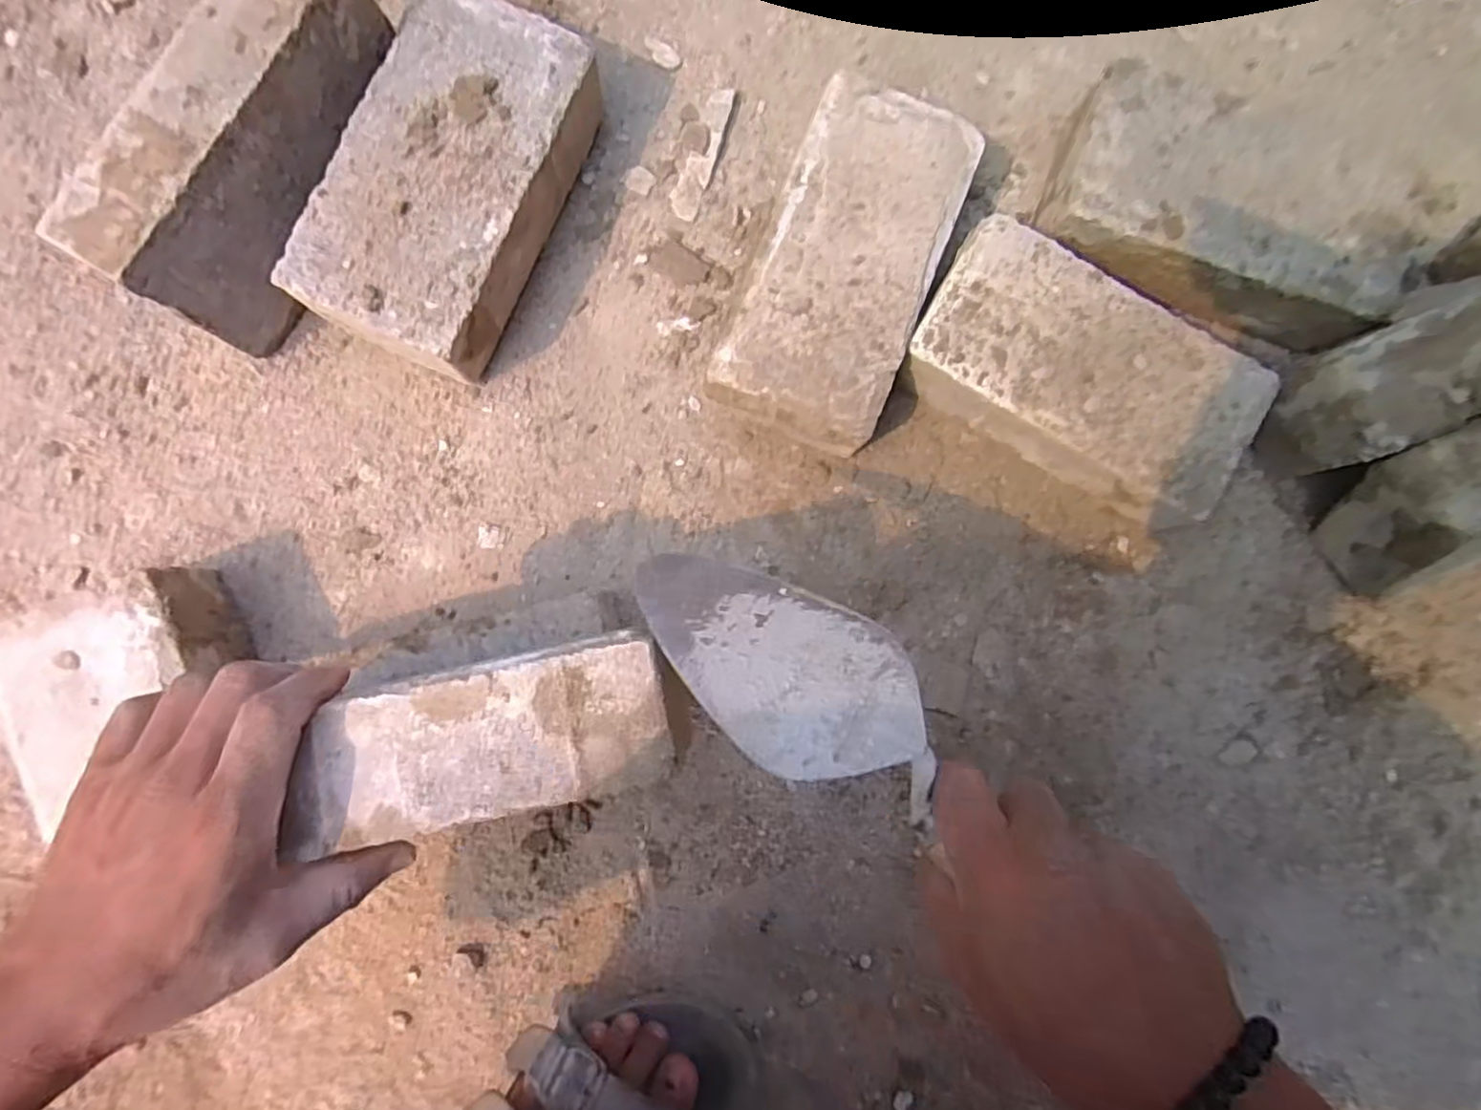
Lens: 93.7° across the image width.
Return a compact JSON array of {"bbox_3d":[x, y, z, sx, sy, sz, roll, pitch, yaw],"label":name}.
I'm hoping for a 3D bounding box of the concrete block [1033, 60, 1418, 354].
[{"bbox_3d":[0.307,-0.221,0.451,0.216,0.057,0.112,23,84,0],"label":"concrete block"}]

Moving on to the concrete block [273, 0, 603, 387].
[{"bbox_3d":[-0.180,-0.226,0.440,0.110,0.075,0.214,24,84,0],"label":"concrete block"}]

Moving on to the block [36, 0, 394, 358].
[{"bbox_3d":[-0.282,-0.234,0.417,0.063,0.115,0.206,33,84,3],"label":"block"}]

